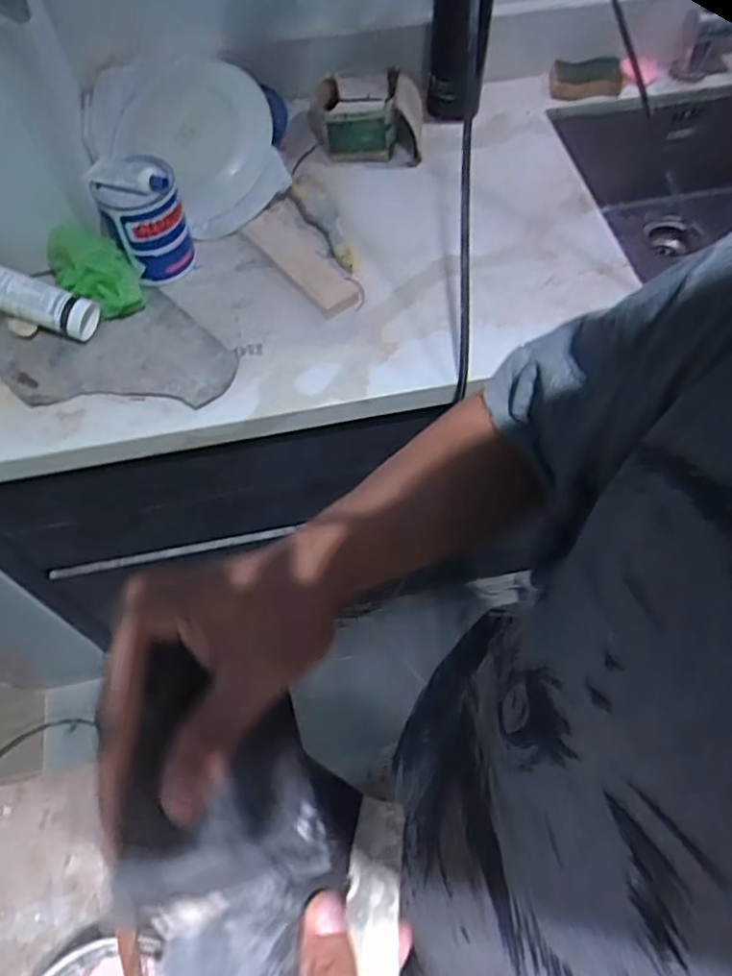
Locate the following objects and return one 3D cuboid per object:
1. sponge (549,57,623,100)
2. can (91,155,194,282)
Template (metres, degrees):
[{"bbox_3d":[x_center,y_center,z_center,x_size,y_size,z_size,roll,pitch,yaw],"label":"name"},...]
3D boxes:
[{"bbox_3d":[0.356,-0.655,1.073,0.127,0.045,0.034,-15,62,-8],"label":"sponge"},{"bbox_3d":[-0.277,-0.340,0.846,0.093,0.127,0.090,0,61,0],"label":"can"}]

